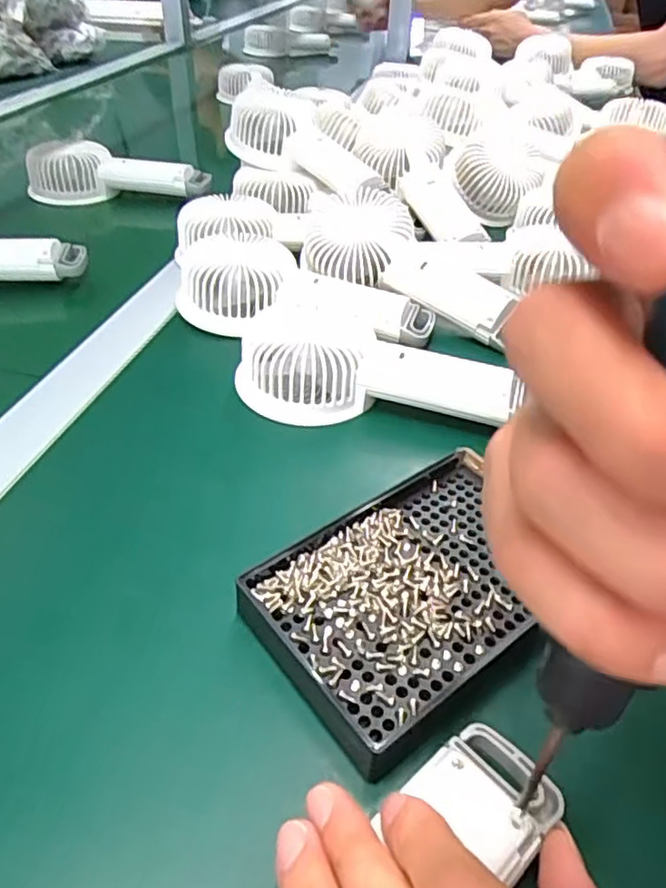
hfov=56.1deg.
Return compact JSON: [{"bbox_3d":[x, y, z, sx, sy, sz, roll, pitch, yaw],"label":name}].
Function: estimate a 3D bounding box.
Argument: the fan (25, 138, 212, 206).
[{"bbox_3d":[-0.210,-0.265,0.613,0.170,0.049,0.033,1,42,-2],"label":"fan"}]

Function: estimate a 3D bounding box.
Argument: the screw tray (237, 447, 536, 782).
[{"bbox_3d":[0.037,0.061,0.273,0.139,0.020,0.090,-29,51,-31],"label":"screw tray"}]

